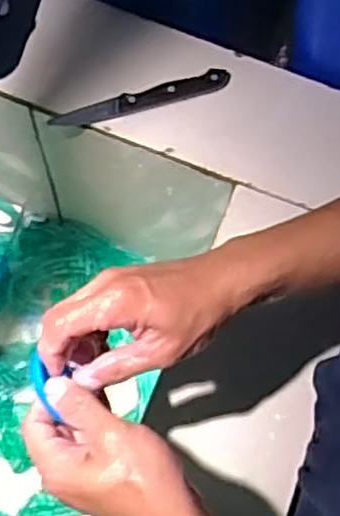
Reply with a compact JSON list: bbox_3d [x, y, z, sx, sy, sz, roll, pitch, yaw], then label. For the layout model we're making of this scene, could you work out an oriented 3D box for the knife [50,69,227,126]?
[{"bbox_3d":[-0.027,-0.151,0.702,0.173,0.011,0.021,-16,73,-7],"label":"knife"}]

